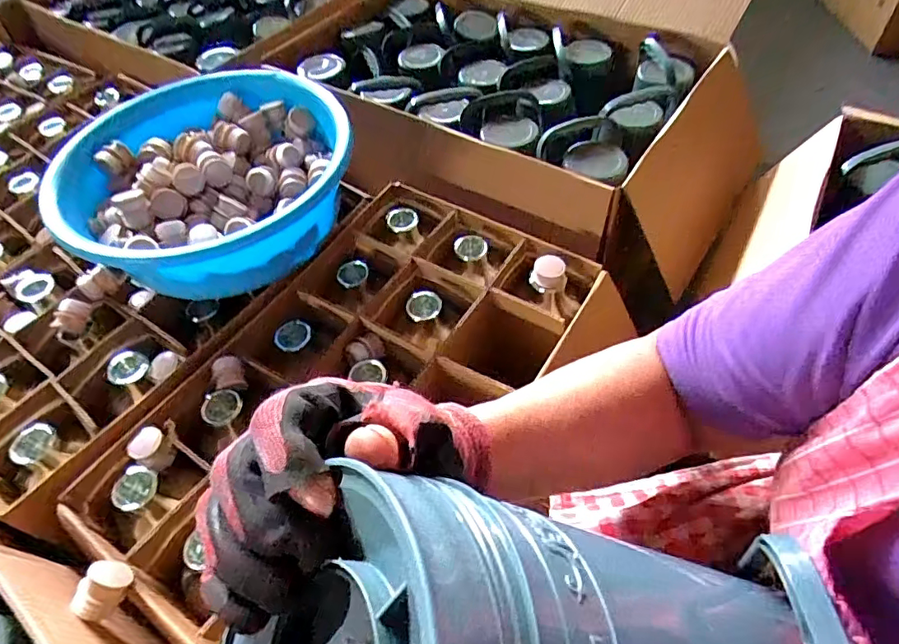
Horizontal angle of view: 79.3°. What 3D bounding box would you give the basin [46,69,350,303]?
[{"bbox_3d":[-0.316,-0.198,0.743,0.354,0.131,0.341,-3,53,4],"label":"basin"}]

